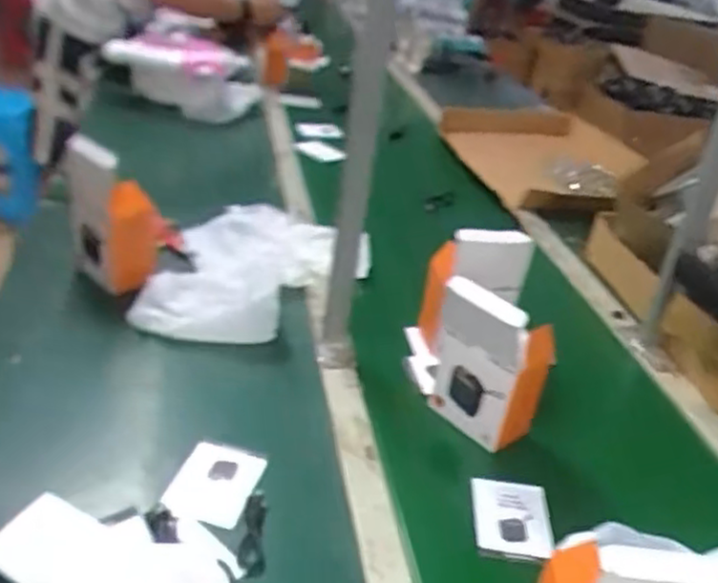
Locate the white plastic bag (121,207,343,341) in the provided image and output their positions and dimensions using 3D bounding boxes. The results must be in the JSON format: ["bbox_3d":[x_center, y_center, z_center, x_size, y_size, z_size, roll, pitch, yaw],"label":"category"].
[{"bbox_3d":[-0.150,-0.041,0.990,0.224,0.054,0.340,8,31,2],"label":"white plastic bag"}]

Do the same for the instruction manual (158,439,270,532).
[{"bbox_3d":[-0.133,0.177,0.667,0.069,0.006,0.100,15,26,7],"label":"instruction manual"}]

